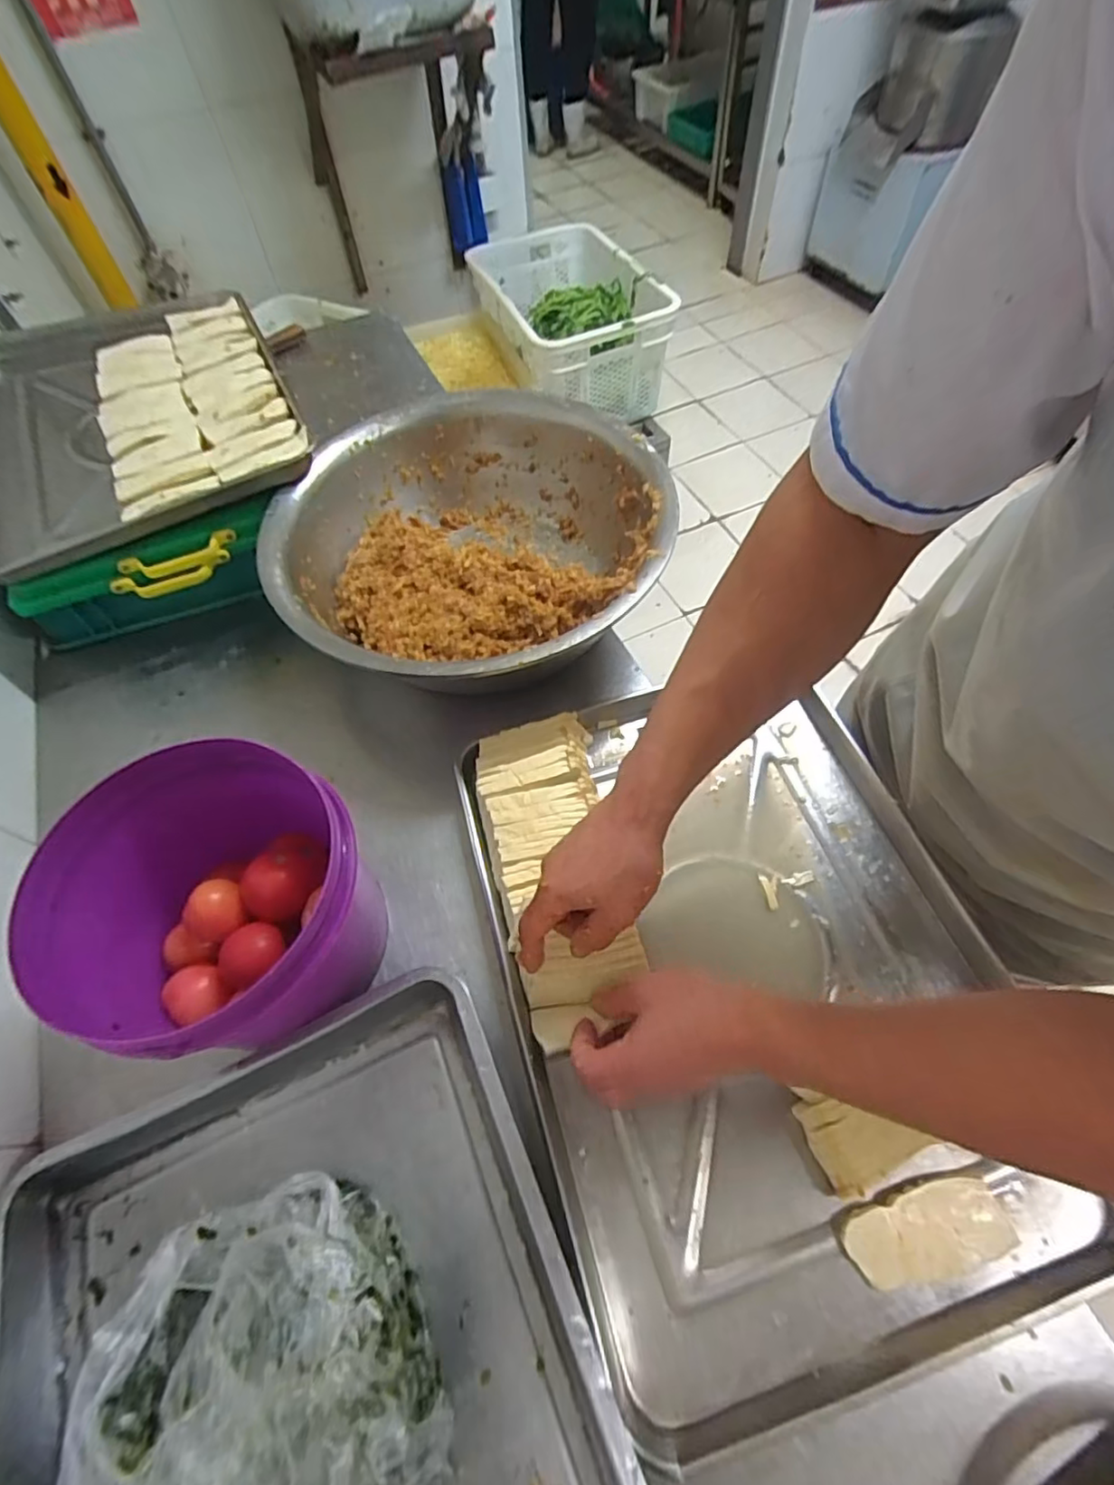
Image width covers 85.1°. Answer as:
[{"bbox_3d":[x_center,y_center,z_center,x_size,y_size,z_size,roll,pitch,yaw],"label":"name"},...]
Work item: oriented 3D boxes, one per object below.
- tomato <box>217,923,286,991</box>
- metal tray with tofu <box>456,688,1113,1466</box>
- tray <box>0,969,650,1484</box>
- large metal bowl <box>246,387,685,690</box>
[{"bbox_3d":[-0.258,0.180,0.514,0.049,0.042,0.054,3,59,6],"label":"tomato"},{"bbox_3d":[0.168,0.184,0.552,0.414,0.061,0.554,-16,59,-6],"label":"metal tray with tofu"},{"bbox_3d":[-0.161,0.430,0.357,0.382,0.115,0.469,-23,60,-10],"label":"tray"},{"bbox_3d":[-0.106,-0.223,0.758,0.452,0.171,0.445,-2,59,3],"label":"large metal bowl"}]

